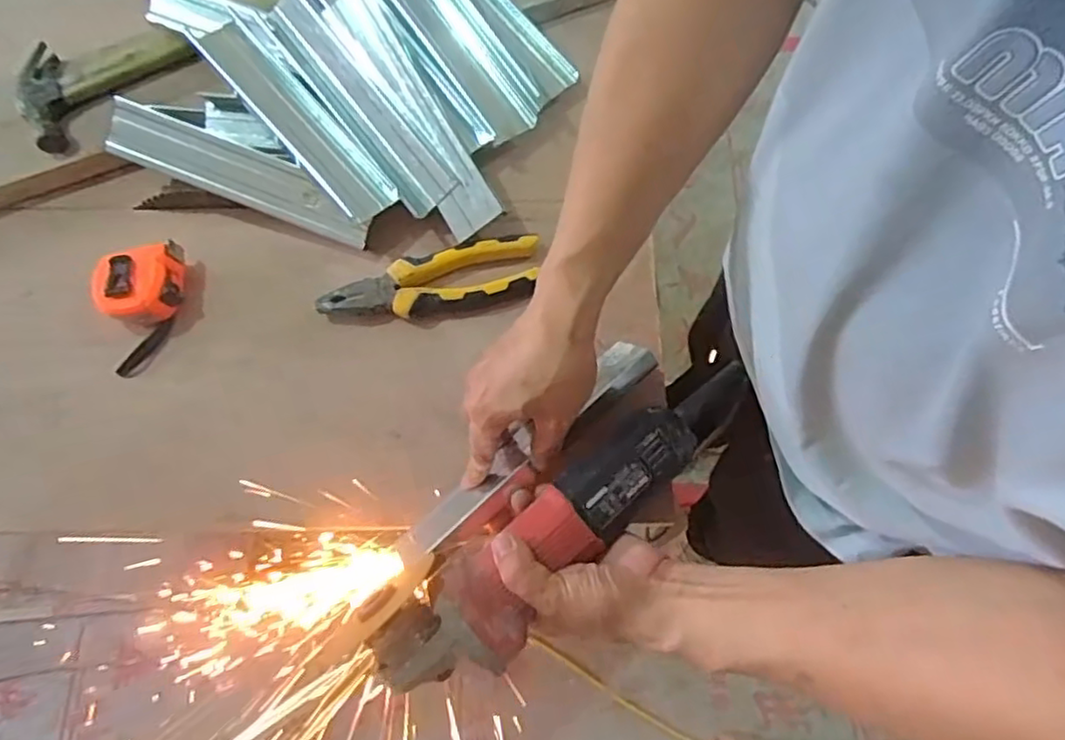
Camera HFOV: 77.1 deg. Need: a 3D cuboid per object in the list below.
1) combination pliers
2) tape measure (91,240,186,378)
[{"bbox_3d":[-0.087,-0.074,0.575,0.182,0.028,0.059,-7,70,0],"label":"combination pliers"},{"bbox_3d":[-0.336,-0.055,0.569,0.062,0.044,0.109,-4,70,1],"label":"tape measure"}]

